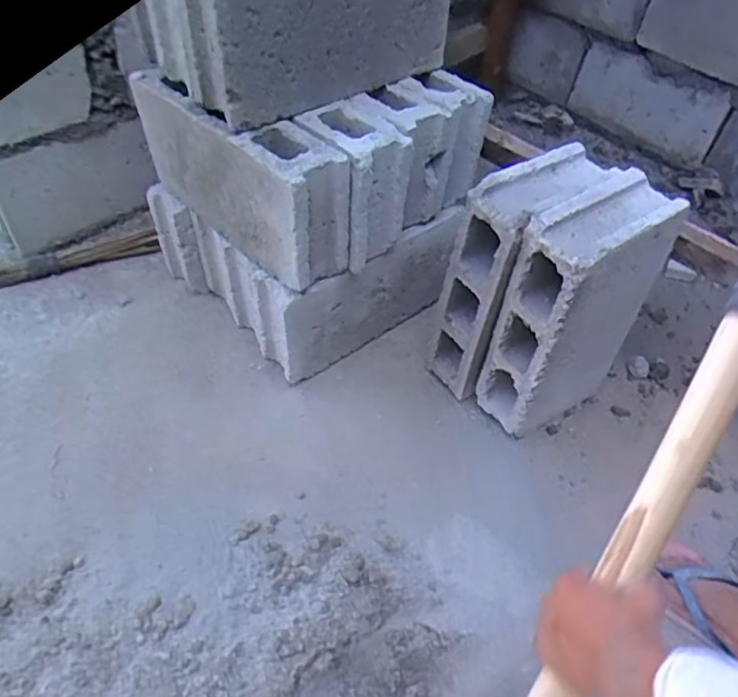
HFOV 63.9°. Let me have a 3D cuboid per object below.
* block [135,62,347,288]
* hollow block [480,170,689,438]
[{"bbox_3d":[-0.179,-0.251,0.863,0.111,0.200,0.349,-34,60,-30],"label":"block"},{"bbox_3d":[0.287,-0.038,0.867,0.197,0.398,0.108,-26,56,-25],"label":"hollow block"}]

